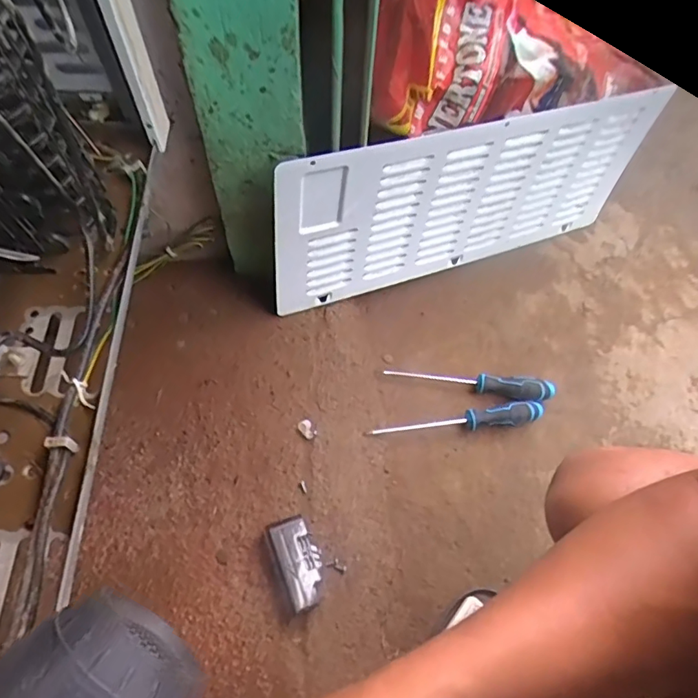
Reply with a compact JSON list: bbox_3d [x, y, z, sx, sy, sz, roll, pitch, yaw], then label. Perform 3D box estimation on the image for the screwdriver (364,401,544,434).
[{"bbox_3d":[0.153,0.102,0.721,0.248,0.028,0.026,-8,64,-6],"label":"screwdriver"}]

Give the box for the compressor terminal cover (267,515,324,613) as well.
[{"bbox_3d":[-0.057,0.248,0.606,0.047,0.039,0.097,-22,65,-12],"label":"compressor terminal cover"}]

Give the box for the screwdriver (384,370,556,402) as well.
[{"bbox_3d":[0.178,0.050,0.754,0.242,0.028,0.031,6,63,1],"label":"screwdriver"}]

